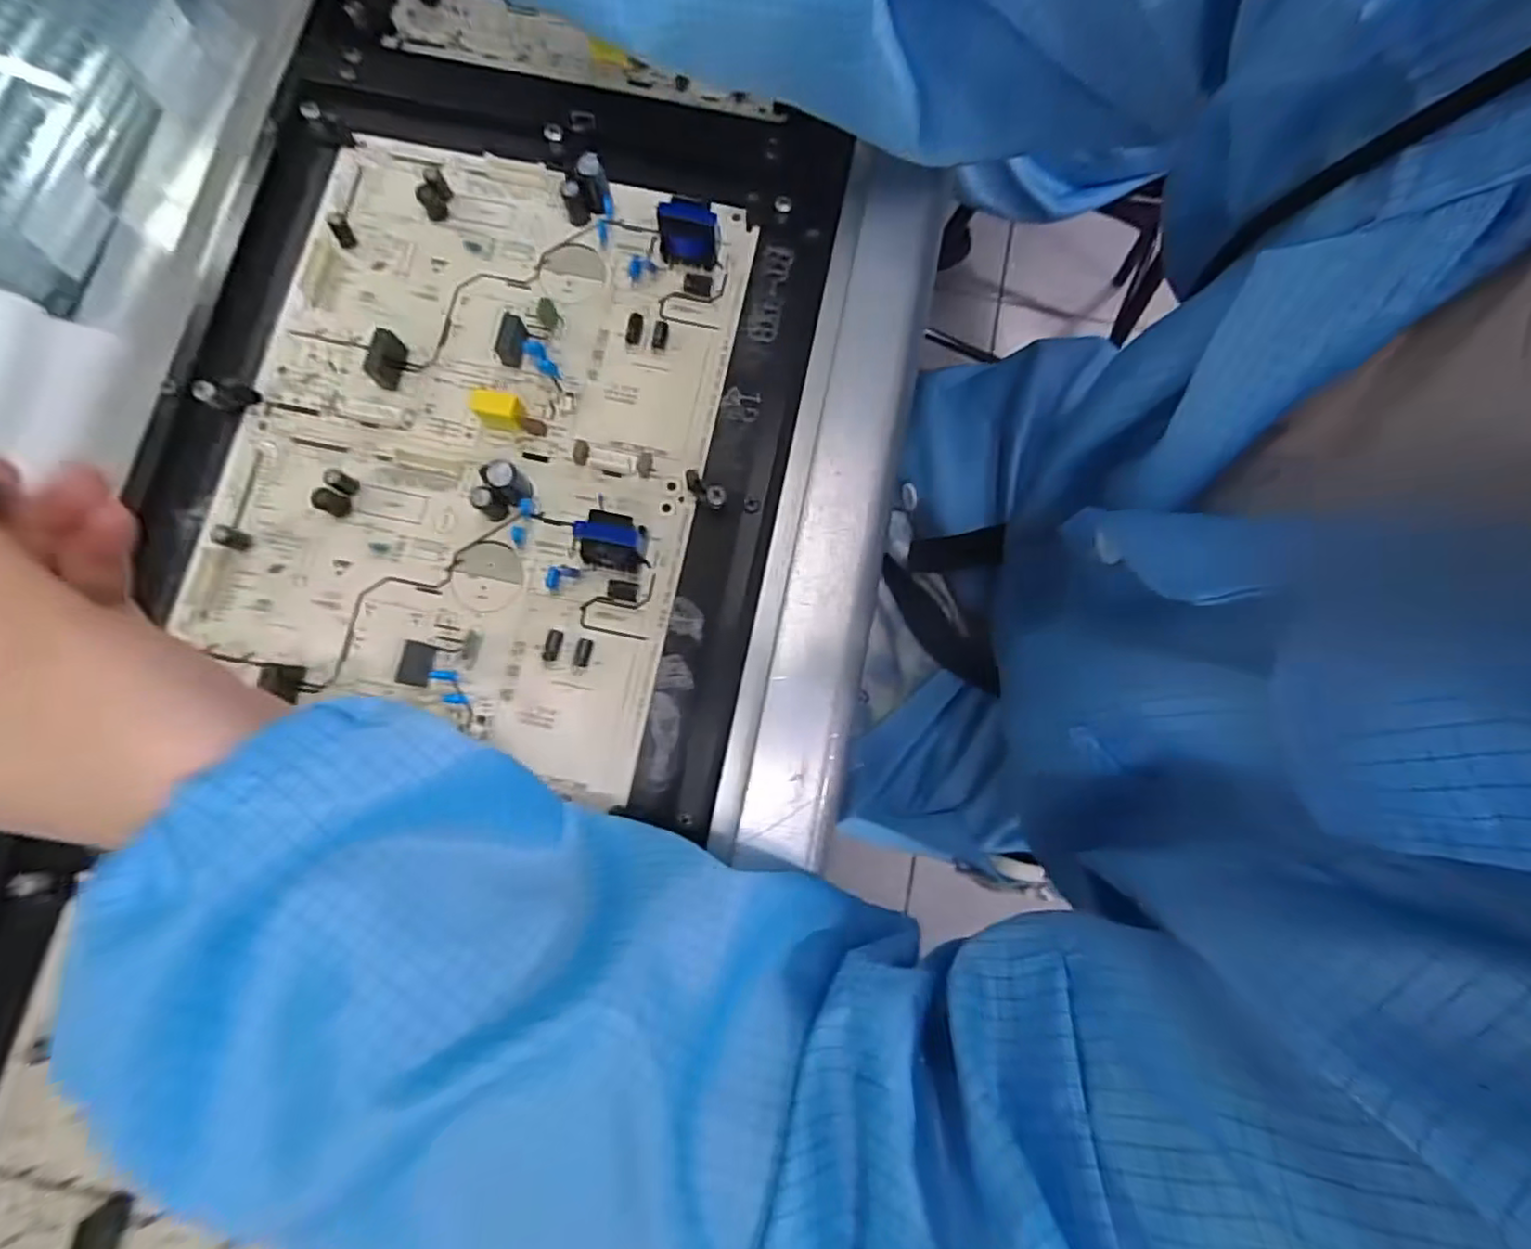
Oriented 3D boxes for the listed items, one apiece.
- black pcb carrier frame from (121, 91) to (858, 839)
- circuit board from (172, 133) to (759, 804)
[{"bbox_3d":[-0.119,-0.089,0.277,0.259,0.021,0.284,12,80,1],"label":"black pcb carrier frame"},{"bbox_3d":[-0.125,-0.083,0.275,0.196,0.022,0.261,11,80,1],"label":"circuit board"}]

